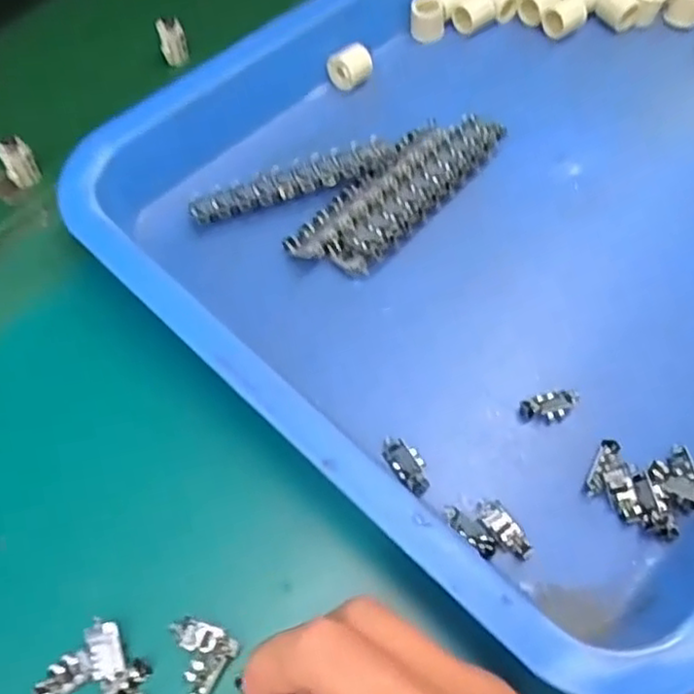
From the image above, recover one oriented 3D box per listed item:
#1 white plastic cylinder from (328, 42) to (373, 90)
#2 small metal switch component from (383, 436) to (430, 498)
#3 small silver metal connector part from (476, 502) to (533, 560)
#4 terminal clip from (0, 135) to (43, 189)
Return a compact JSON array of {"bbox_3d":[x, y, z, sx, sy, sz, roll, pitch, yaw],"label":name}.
[{"bbox_3d":[0.003,-0.161,0.399,0.019,0.022,0.020,29,63,15],"label":"white plastic cylinder"},{"bbox_3d":[0.025,0.048,0.287,0.013,0.005,0.028,-29,64,-16],"label":"small metal switch component"},{"bbox_3d":[0.064,0.072,0.275,0.012,0.007,0.027,-32,65,-18],"label":"small silver metal connector part"},{"bbox_3d":[-0.173,-0.097,0.363,0.016,0.026,0.010,-27,64,-15],"label":"terminal clip"}]

